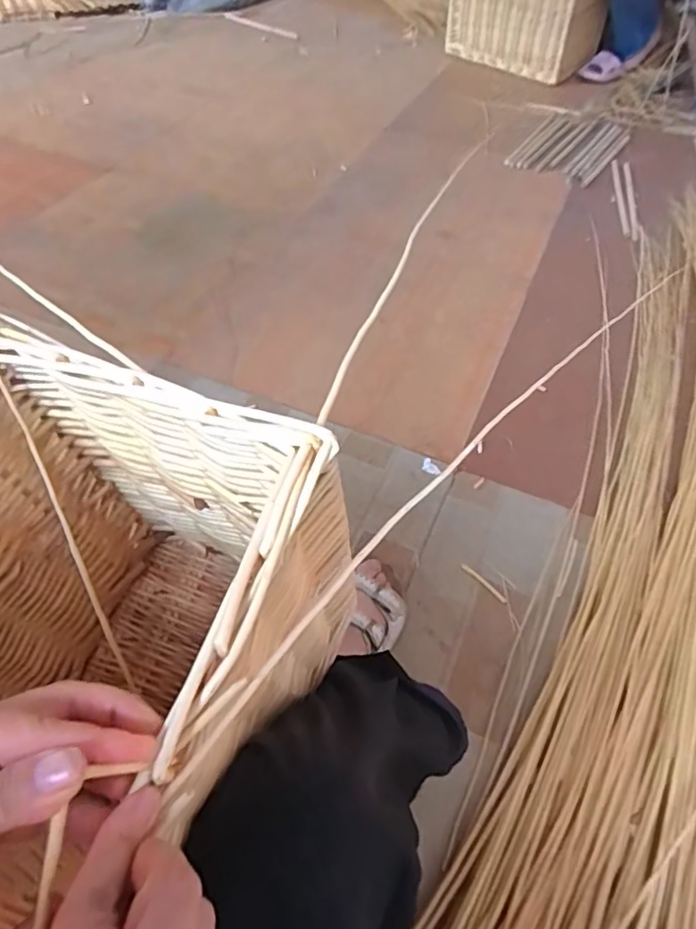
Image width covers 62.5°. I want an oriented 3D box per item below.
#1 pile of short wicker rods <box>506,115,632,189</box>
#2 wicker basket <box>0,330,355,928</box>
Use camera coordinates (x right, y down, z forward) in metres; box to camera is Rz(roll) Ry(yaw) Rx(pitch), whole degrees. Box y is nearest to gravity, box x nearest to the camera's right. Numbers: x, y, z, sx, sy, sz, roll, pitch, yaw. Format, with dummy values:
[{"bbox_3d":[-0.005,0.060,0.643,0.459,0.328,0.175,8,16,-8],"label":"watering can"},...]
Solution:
[{"bbox_3d":[0.638,-0.910,1.639,0.239,0.011,0.385,29,56,19],"label":"pile of short wicker rods"},{"bbox_3d":[-0.160,0.136,0.387,0.234,0.305,0.266,19,58,12],"label":"wicker basket"}]

